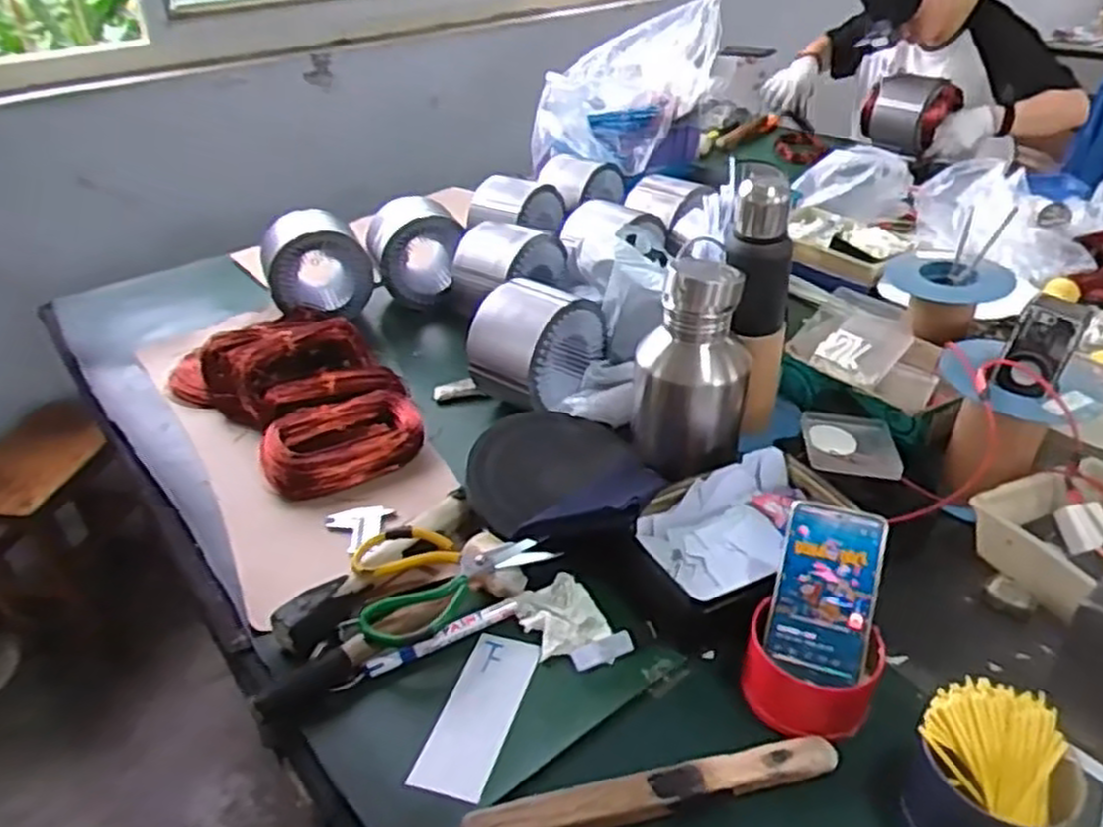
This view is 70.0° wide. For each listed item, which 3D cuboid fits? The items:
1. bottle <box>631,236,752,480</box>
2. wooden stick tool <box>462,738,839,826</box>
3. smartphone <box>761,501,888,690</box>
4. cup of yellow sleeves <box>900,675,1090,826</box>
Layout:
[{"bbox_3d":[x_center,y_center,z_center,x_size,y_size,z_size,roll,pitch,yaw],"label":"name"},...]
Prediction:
[{"bbox_3d":[0.154,-0.039,0.839,0.094,0.238,0.112,-28,41,-32],"label":"bottle"},{"bbox_3d":[0.075,0.273,0.568,0.275,0.016,0.031,-9,35,-9],"label":"wooden stick tool"},{"bbox_3d":[0.224,0.145,0.642,0.076,0.012,0.140,12,77,15],"label":"smartphone"},{"bbox_3d":[0.302,0.254,0.542,0.098,0.080,0.105,-2,34,1],"label":"cup of yellow sleeves"}]

